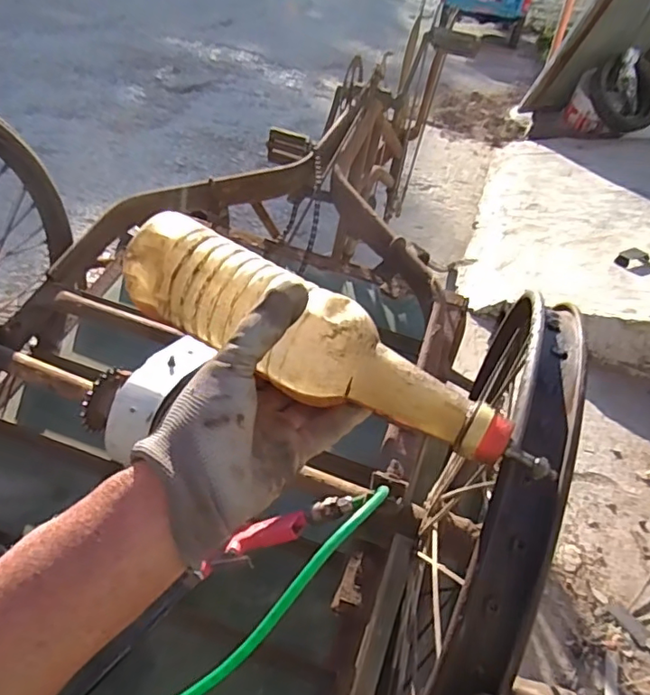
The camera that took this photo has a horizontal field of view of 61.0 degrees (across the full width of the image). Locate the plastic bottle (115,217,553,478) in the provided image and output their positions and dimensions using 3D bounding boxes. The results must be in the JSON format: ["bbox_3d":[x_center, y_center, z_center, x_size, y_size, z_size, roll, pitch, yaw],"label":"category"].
[{"bbox_3d":[-0.005,-0.002,0.362,0.308,0.059,0.057,28,41,16],"label":"plastic bottle"}]

